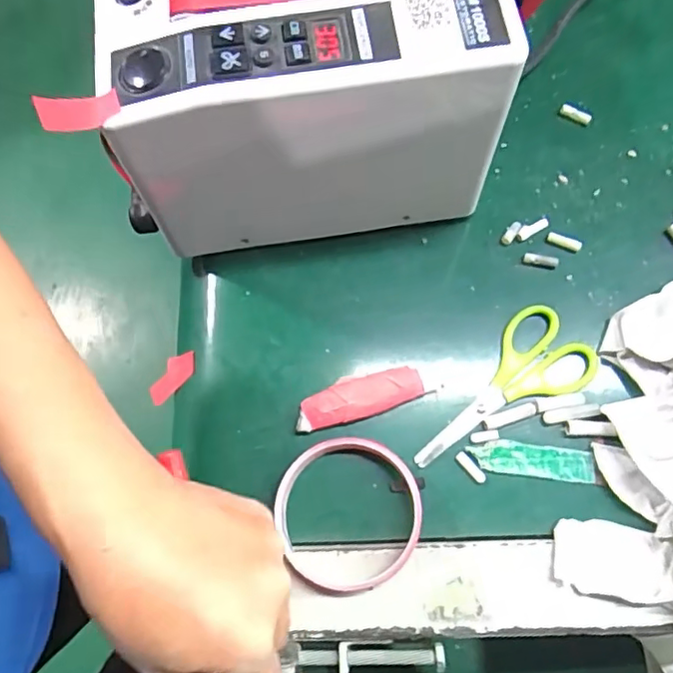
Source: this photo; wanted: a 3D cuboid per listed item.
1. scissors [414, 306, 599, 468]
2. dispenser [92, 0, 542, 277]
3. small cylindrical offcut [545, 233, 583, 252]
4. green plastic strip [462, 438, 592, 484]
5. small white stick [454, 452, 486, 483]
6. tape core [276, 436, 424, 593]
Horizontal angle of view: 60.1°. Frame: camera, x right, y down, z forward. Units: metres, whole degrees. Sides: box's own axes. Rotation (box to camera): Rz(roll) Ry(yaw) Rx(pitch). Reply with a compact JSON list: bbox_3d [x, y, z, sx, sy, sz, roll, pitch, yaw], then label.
[{"bbox_3d":[0.101,0.036,0.366,0.129,0.004,0.058,-37,75,-8],"label":"scissors"},{"bbox_3d":[-0.004,-0.150,0.348,0.246,0.160,0.131,-11,73,0],"label":"dispenser"},{"bbox_3d":[0.154,-0.065,0.394,0.023,0.005,0.007,24,75,21],"label":"small cylindrical offcut"},{"bbox_3d":[0.119,0.075,0.354,0.074,0.004,0.020,6,74,5],"label":"green plastic strip"},{"bbox_3d":[0.082,0.080,0.353,0.006,0.006,0.022,-40,76,-9],"label":"small white stick"},{"bbox_3d":[0.008,0.104,0.343,0.083,0.018,0.084,-1,73,3],"label":"tape core"}]

